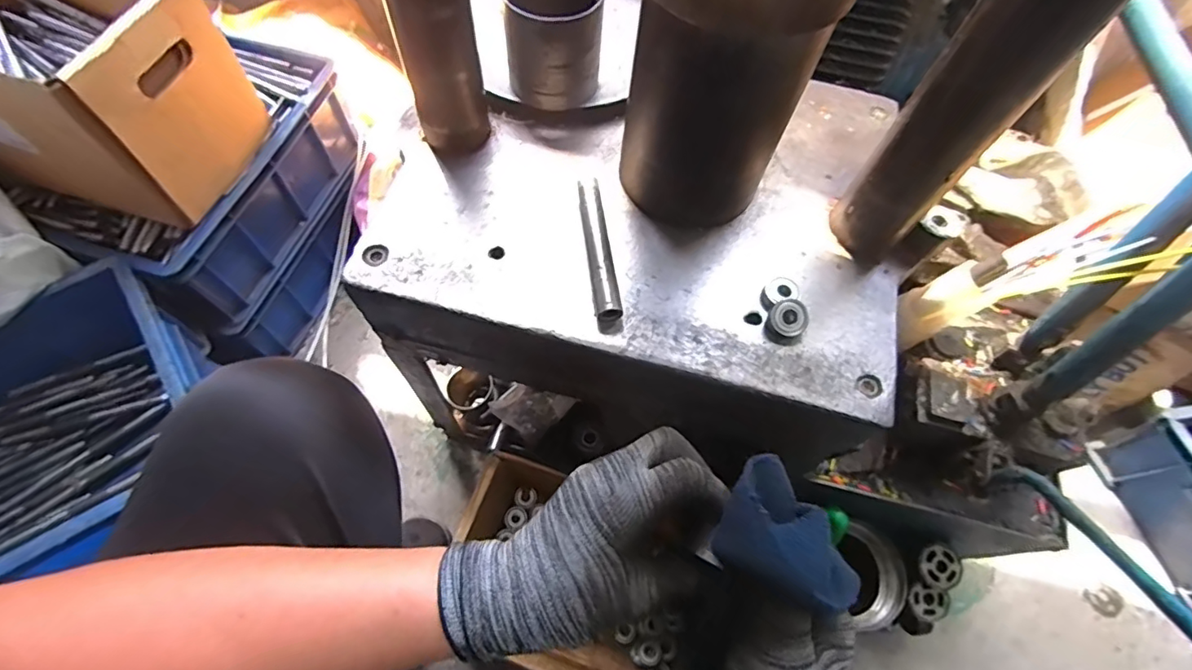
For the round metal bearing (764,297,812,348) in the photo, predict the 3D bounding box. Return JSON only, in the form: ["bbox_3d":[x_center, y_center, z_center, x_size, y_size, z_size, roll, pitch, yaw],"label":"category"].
[{"bbox_3d":[0.158,-0.011,0.434,0.031,0.019,0.033,2,63,-3],"label":"round metal bearing"}]

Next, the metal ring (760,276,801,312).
[{"bbox_3d":[0.155,-0.036,0.447,0.027,0.015,0.024,-9,64,-8],"label":"metal ring"}]

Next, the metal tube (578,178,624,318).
[{"bbox_3d":[0.001,-0.075,0.454,0.021,0.020,0.137,-6,64,-7],"label":"metal tube"}]

